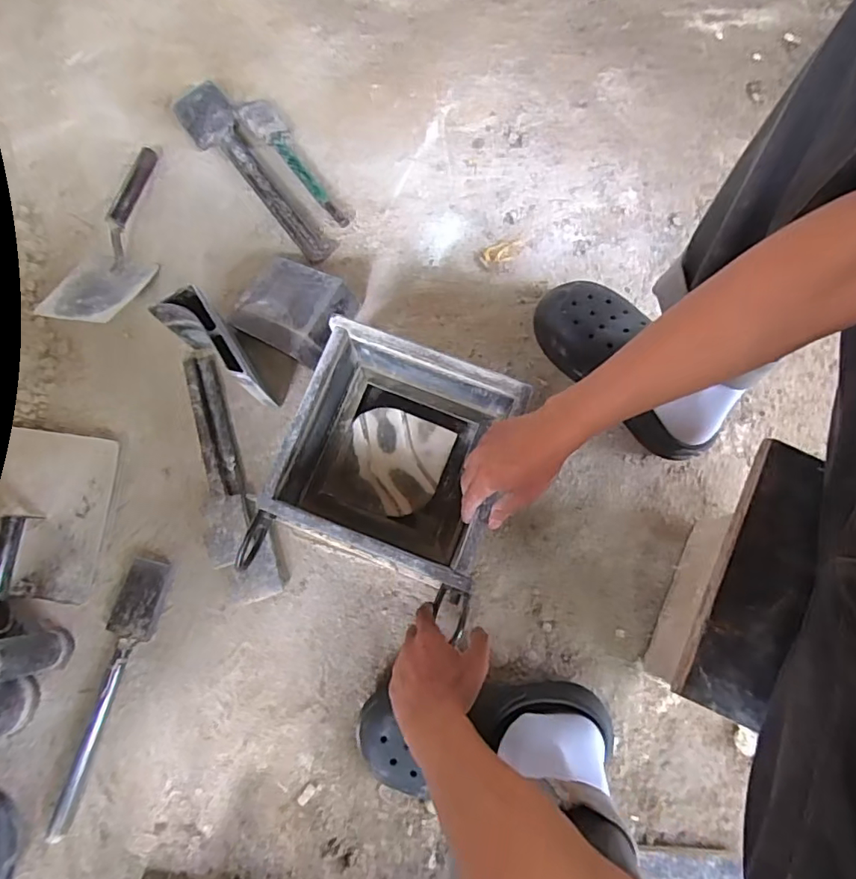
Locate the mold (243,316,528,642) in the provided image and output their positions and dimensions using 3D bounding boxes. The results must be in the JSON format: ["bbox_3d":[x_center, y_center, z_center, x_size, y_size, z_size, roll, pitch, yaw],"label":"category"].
[{"bbox_3d":[-0.047,0.030,0.606,0.240,0.118,0.258,19,79,4],"label":"mold"}]

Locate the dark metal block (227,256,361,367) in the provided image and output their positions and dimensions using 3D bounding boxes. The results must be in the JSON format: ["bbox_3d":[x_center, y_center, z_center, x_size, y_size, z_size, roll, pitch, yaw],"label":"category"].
[{"bbox_3d":[-0.184,-0.177,0.695,0.148,0.054,0.116,31,80,6],"label":"dark metal block"}]

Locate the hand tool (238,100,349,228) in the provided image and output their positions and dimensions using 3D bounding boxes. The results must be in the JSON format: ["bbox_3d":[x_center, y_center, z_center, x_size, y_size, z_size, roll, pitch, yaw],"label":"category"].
[{"bbox_3d":[-0.193,-0.392,0.744,0.051,0.022,0.234,-33,80,-6],"label":"hand tool"}]

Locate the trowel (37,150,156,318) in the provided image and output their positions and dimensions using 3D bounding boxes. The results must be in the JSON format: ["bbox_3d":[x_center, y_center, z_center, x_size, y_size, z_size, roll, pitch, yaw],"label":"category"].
[{"bbox_3d":[-0.428,-0.283,0.720,0.103,0.068,0.273,16,79,3],"label":"trowel"}]

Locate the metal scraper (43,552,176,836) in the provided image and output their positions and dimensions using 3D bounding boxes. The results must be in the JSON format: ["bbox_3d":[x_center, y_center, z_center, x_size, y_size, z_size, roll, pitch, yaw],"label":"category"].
[{"bbox_3d":[-0.377,0.297,0.621,0.056,0.014,0.307,13,79,3],"label":"metal scraper"}]

